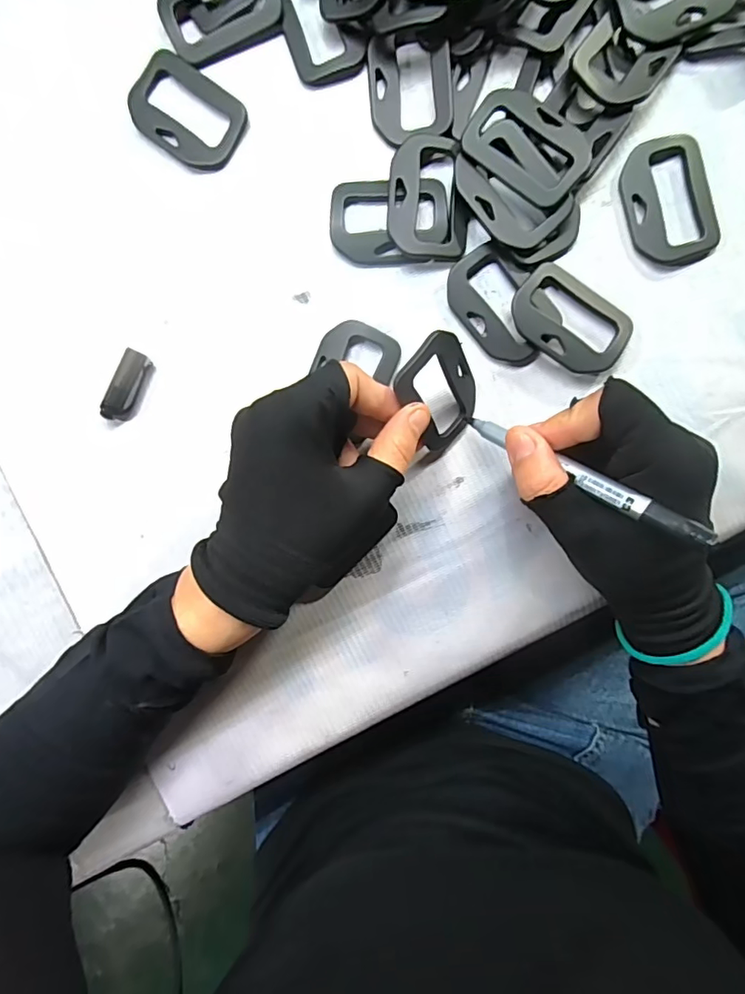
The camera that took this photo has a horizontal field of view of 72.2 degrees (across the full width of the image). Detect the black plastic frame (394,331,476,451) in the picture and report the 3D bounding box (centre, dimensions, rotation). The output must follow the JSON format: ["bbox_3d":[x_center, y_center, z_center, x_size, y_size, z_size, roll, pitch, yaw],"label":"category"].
[{"bbox_3d":[0.034,-0.052,0.248,0.007,0.058,0.044,35,86,38],"label":"black plastic frame"}]

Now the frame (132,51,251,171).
[{"bbox_3d":[-0.099,-0.203,0.269,0.061,0.004,0.044,38,94,1],"label":"frame"}]

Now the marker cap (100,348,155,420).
[{"bbox_3d":[-0.132,-0.059,0.276,0.016,0.008,0.038,27,94,1],"label":"marker cap"}]

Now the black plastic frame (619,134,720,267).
[{"bbox_3d":[0.151,-0.150,0.260,0.042,0.005,0.062,-16,92,3],"label":"black plastic frame"}]

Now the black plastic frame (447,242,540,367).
[{"bbox_3d":[0.066,-0.098,0.266,0.039,0.006,0.062,-39,90,4],"label":"black plastic frame"}]

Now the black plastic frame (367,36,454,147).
[{"bbox_3d":[0.020,-0.210,0.261,0.042,0.007,0.053,-4,92,3],"label":"black plastic frame"}]

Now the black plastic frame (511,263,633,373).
[{"bbox_3d":[0.101,-0.090,0.264,0.061,0.010,0.040,37,94,1],"label":"black plastic frame"}]

